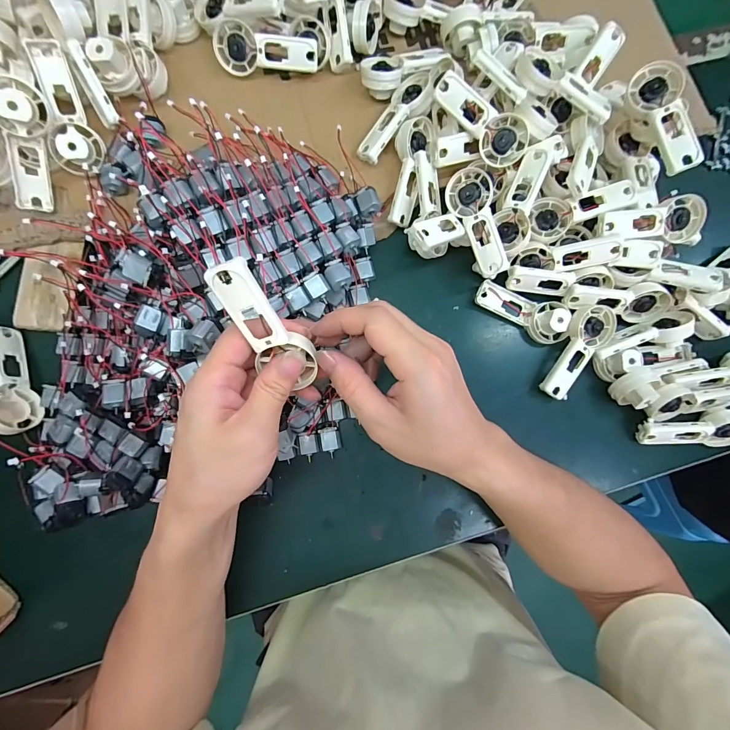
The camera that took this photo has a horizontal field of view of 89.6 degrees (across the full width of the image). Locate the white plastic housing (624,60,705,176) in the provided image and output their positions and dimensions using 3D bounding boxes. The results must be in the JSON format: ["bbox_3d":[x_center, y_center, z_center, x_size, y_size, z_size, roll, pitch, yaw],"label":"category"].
[{"bbox_3d":[0.256,-0.208,0.311,0.037,0.021,0.095,-23,81,19],"label":"white plastic housing"}]

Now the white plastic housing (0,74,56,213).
[{"bbox_3d":[-0.273,-0.172,0.293,0.028,0.032,0.092,16,122,-5],"label":"white plastic housing"}]

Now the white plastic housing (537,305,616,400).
[{"bbox_3d":[0.198,-0.012,0.345,0.039,0.018,0.093,32,82,1],"label":"white plastic housing"}]

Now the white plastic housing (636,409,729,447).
[{"bbox_3d":[0.304,0.059,0.340,0.089,0.036,0.033,-1,83,-3],"label":"white plastic housing"}]

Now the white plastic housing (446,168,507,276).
[{"bbox_3d":[0.099,-0.125,0.330,0.040,0.016,0.093,-7,102,29],"label":"white plastic housing"}]

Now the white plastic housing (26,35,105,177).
[{"bbox_3d":[-0.243,-0.209,0.301,0.038,0.026,0.094,-7,106,-21],"label":"white plastic housing"}]

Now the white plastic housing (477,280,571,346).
[{"bbox_3d":[0.150,-0.050,0.349,0.090,0.032,0.037,19,88,-5],"label":"white plastic housing"}]

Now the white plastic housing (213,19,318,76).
[{"bbox_3d":[-0.091,-0.296,0.346,0.093,0.024,0.037,5,132,0],"label":"white plastic housing"}]

